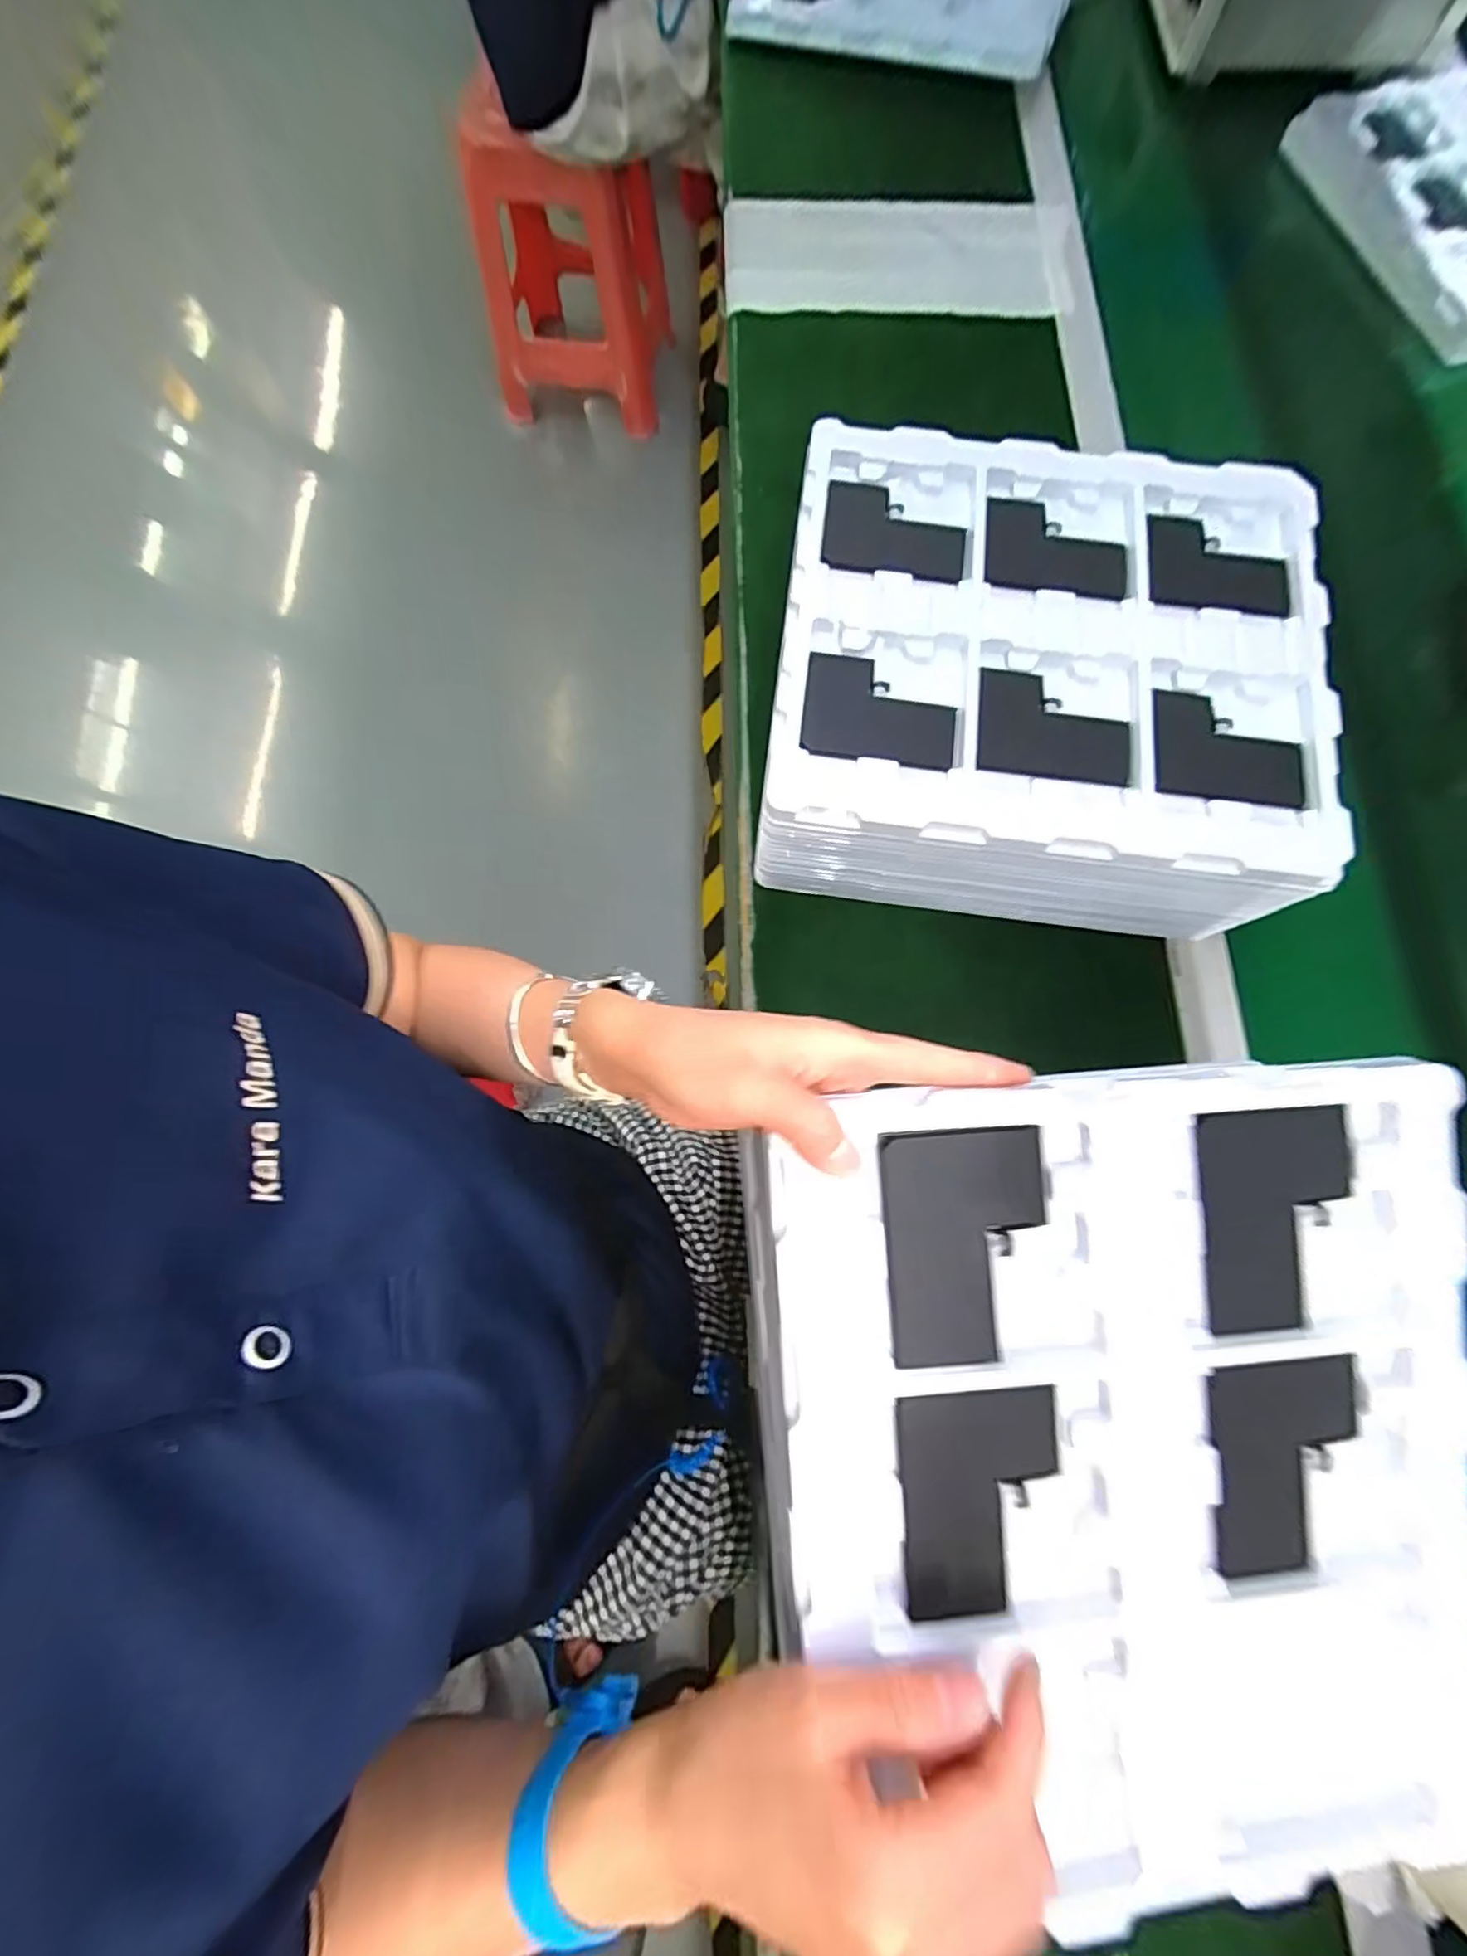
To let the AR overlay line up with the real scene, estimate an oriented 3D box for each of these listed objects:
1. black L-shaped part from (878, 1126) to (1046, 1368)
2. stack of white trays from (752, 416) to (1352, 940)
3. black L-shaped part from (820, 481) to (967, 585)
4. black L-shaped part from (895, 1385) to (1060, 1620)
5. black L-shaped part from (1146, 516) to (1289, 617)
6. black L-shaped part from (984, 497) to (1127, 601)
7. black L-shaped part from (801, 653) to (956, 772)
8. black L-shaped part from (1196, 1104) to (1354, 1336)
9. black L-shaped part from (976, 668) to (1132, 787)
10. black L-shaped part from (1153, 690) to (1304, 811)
[{"bbox_3d":[0.094,0.107,0.256,0.064,0.005,0.091,-4,90,-1],"label":"black L-shaped part"},{"bbox_3d":[0.195,-0.193,0.431,0.317,0.104,0.283,8,77,1],"label":"stack of white trays"},{"bbox_3d":[0.102,-0.283,0.405,0.088,0.007,0.070,9,76,2],"label":"black L-shaped part"},{"bbox_3d":[0.099,0.205,0.250,0.065,0.010,0.092,-4,92,-9],"label":"black L-shaped part"},{"bbox_3d":[0.306,-0.257,0.403,0.092,0.011,0.072,9,76,2],"label":"black L-shaped part"},{"bbox_3d":[0.202,-0.270,0.403,0.086,0.009,0.070,9,76,2],"label":"black L-shaped part"},{"bbox_3d":[0.086,-0.157,0.374,0.087,0.006,0.066,9,76,2],"label":"black L-shaped part"},{"bbox_3d":[0.226,0.100,0.265,0.062,0.006,0.090,-4,91,2],"label":"black L-shaped part"},{"bbox_3d":[0.188,-0.147,0.374,0.088,0.005,0.069,8,76,2],"label":"black L-shaped part"},{"bbox_3d":[0.287,-0.133,0.372,0.084,0.005,0.068,7,76,1],"label":"black L-shaped part"}]

